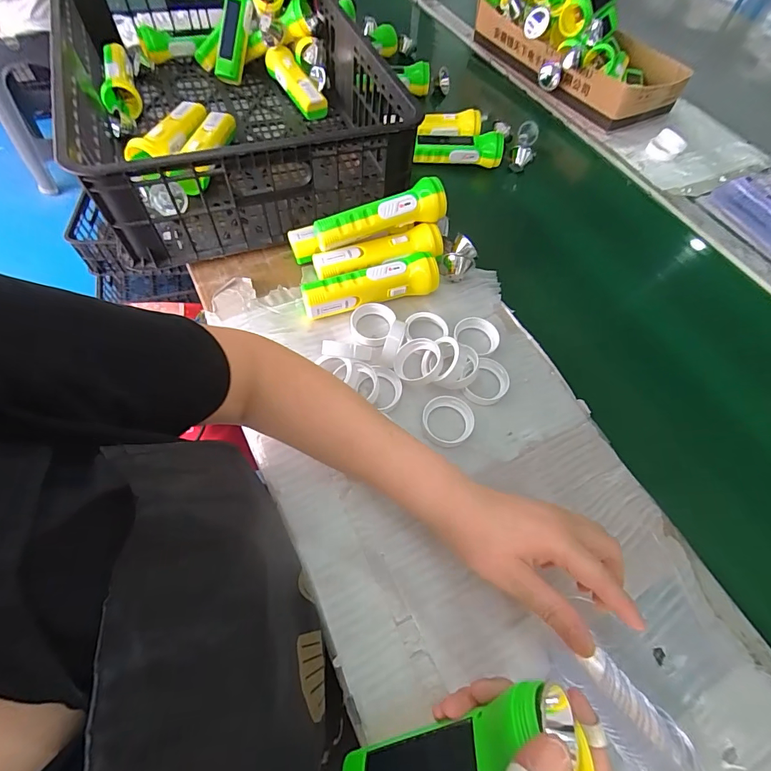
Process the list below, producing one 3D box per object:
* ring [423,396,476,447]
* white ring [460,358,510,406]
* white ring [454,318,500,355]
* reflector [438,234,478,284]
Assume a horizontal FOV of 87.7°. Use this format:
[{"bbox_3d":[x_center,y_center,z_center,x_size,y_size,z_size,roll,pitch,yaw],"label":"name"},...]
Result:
[{"bbox_3d":[0.066,0.037,0.424,0.052,0.011,0.054,2,60,-4],"label":"ring"},{"bbox_3d":[0.113,-0.006,0.452,0.052,0.016,0.055,2,60,-4],"label":"white ring"},{"bbox_3d":[0.114,-0.062,0.482,0.055,0.013,0.053,2,60,-4],"label":"white ring"},{"bbox_3d":[0.095,-0.164,0.527,0.045,0.036,0.056,21,62,10],"label":"reflector"}]

